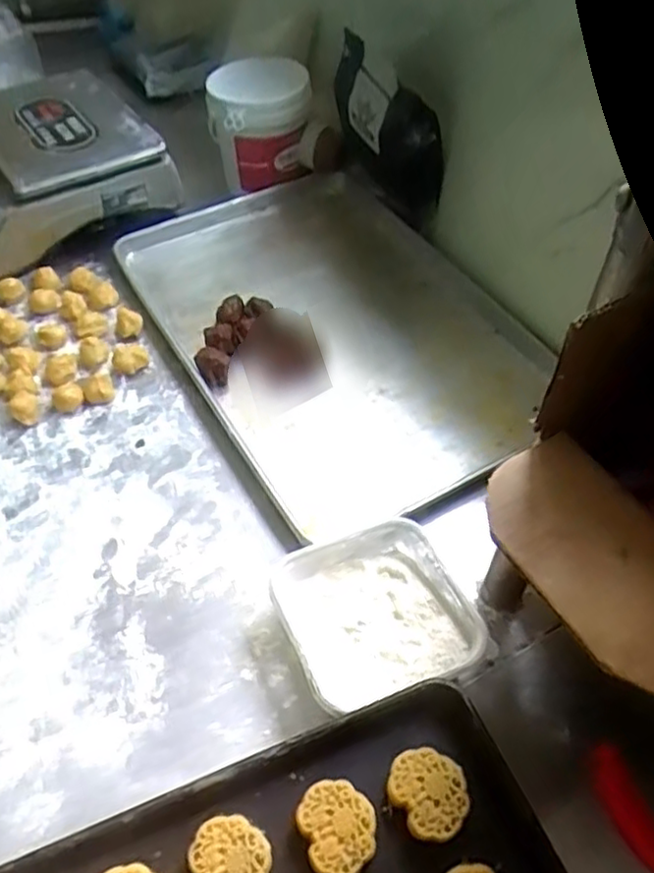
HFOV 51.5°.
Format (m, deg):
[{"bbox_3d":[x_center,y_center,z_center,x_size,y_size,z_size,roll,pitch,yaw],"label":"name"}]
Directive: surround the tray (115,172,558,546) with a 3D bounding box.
[{"bbox_3d":[0.012,-0.155,0.895,0.414,0.035,0.585,-26,56,-19],"label":"tray"}]

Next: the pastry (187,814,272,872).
[{"bbox_3d":[-0.064,0.295,0.466,0.051,0.023,0.059,-20,54,-15],"label":"pastry"}]

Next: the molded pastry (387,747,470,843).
[{"bbox_3d":[0.075,0.261,0.497,0.052,0.023,0.059,-28,56,-21],"label":"molded pastry"}]

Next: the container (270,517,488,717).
[{"bbox_3d":[0.042,0.166,0.620,0.157,0.059,0.150,-19,54,-15],"label":"container"}]

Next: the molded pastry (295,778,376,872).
[{"bbox_3d":[0.008,0.278,0.482,0.051,0.022,0.060,-18,53,-14],"label":"molded pastry"}]

